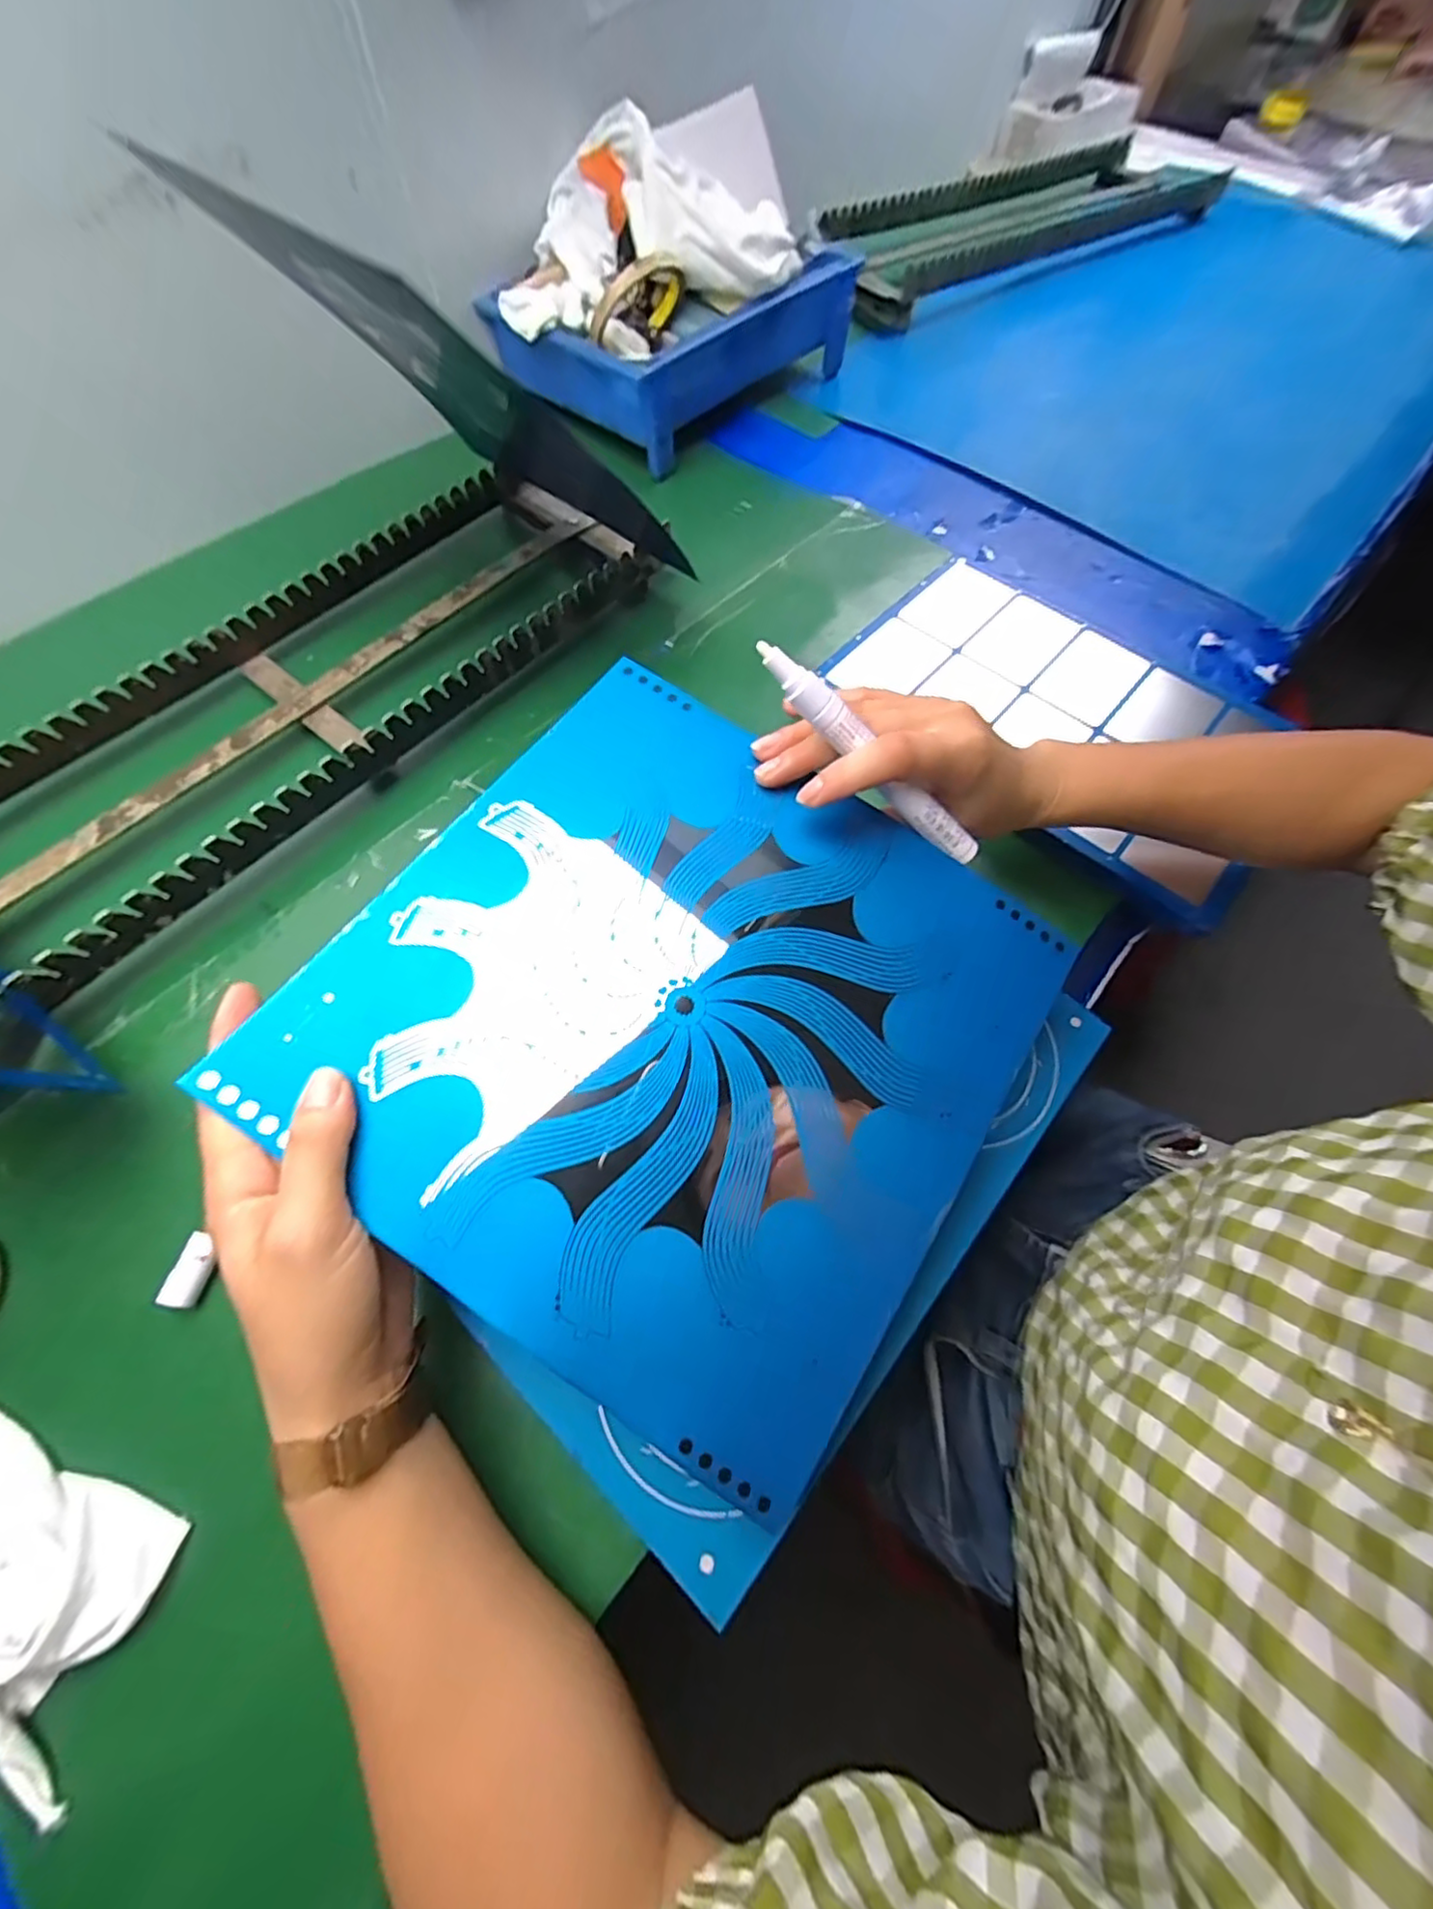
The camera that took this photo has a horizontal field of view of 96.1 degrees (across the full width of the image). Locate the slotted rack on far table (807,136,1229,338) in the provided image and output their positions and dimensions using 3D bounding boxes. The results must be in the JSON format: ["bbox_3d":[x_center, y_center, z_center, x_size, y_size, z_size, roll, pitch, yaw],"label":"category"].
[{"bbox_3d":[0.406,-0.908,0.793,0.699,0.057,0.188,-38,70,-17],"label":"slotted rack on far table"}]

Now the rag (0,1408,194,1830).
[{"bbox_3d":[-0.277,0.242,0.247,0.122,0.025,0.076,20,65,9],"label":"rag"}]

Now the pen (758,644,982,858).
[{"bbox_3d":[0.068,-0.082,0.274,0.132,0.012,0.010,37,64,-23],"label":"pen"}]

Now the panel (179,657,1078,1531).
[{"bbox_3d":[-0.013,0.022,0.263,0.256,0.007,0.249,36,72,5],"label":"panel"}]

